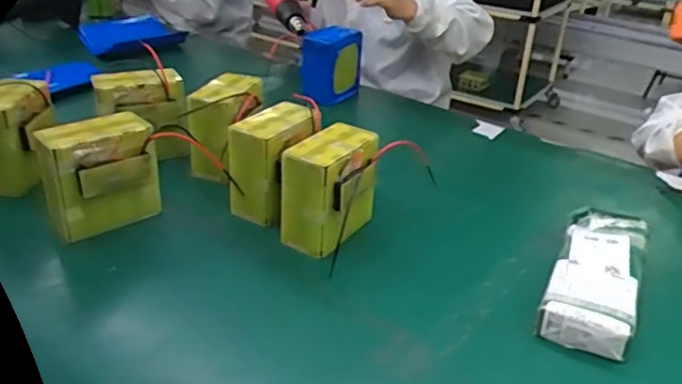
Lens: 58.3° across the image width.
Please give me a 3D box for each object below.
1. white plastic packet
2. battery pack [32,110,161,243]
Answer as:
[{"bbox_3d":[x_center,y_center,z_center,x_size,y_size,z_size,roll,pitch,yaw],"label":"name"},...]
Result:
[{"bbox_3d":[0.334,0.109,0.808,0.107,0.053,0.264,16,31,22],"label":"white plastic packet"},{"bbox_3d":[-0.331,-0.020,0.849,0.146,0.143,0.082,-11,32,-25],"label":"battery pack"}]

